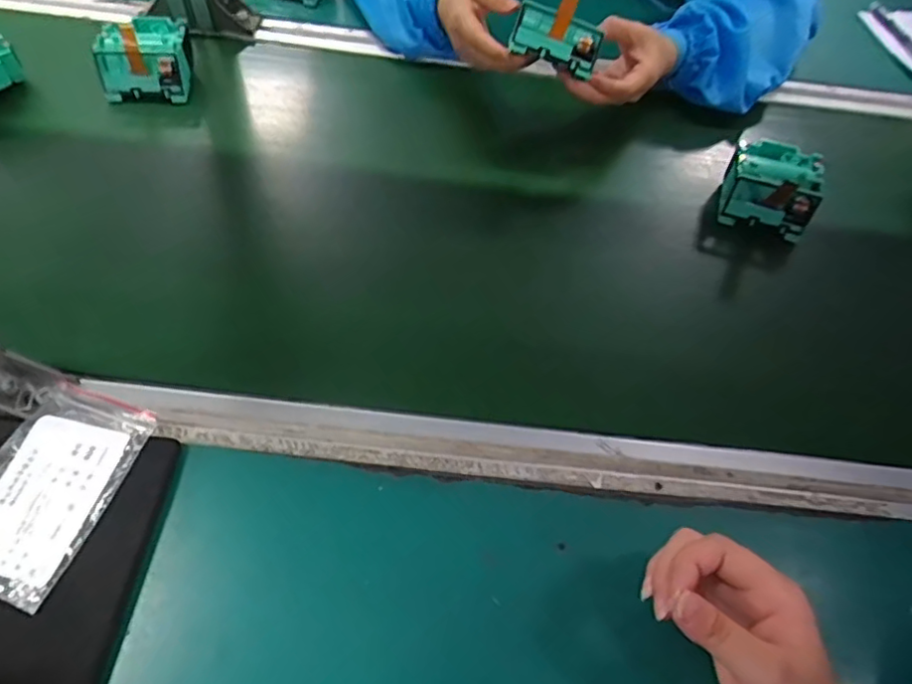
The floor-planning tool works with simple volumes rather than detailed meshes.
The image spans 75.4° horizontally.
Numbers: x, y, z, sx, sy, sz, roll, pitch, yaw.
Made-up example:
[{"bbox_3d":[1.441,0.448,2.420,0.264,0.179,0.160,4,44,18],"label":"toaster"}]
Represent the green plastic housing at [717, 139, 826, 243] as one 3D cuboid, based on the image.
[{"bbox_3d":[0.278,-0.136,0.523,0.074,0.048,0.068,17,57,7],"label":"green plastic housing"}]

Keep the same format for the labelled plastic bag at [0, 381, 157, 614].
[{"bbox_3d":[-0.243,0.084,0.352,0.078,0.013,0.121,19,60,7],"label":"labelled plastic bag"}]

